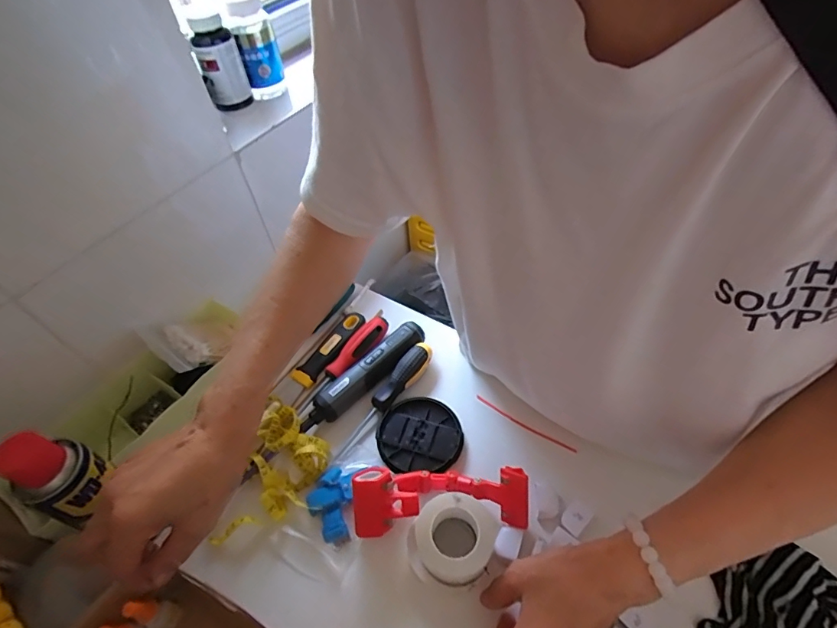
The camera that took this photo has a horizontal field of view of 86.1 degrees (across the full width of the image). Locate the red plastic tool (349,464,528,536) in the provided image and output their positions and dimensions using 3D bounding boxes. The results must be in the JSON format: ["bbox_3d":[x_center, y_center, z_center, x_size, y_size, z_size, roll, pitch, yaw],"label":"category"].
[{"bbox_3d":[0.019,0.168,0.419,0.161,0.043,0.052,-5,51,1],"label":"red plastic tool"}]

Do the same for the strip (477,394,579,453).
[{"bbox_3d":[0.116,0.122,0.495,0.117,0.006,0.006,26,57,23],"label":"strip"}]

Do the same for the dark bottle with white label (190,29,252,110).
[{"bbox_3d":[-0.236,-0.289,0.544,0.044,0.082,0.056,-15,51,-8],"label":"dark bottle with white label"}]

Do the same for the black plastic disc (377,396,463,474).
[{"bbox_3d":[0.001,0.128,0.487,0.088,0.007,0.086,-2,51,3],"label":"black plastic disc"}]

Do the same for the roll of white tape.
[{"bbox_3d":[0.032,0.198,0.394,0.065,0.057,0.063,-2,51,3],"label":"roll of white tape"}]

